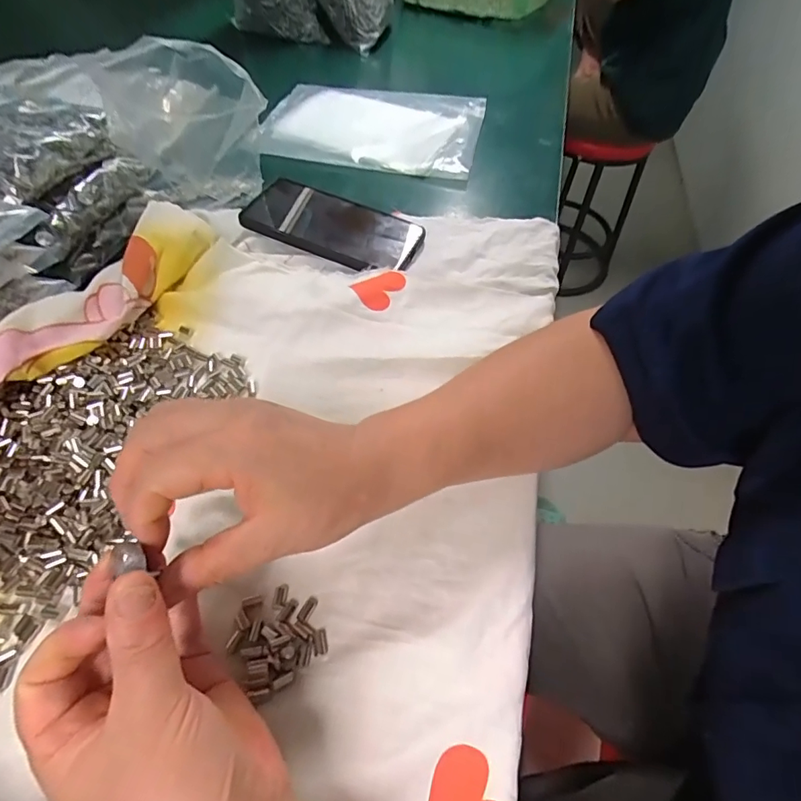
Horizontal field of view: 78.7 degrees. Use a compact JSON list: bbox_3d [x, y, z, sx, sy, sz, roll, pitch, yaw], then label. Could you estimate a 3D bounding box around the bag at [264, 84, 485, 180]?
[{"bbox_3d":[-0.034,-0.335,0.584,0.253,0.013,0.182,11,53,5],"label":"bag"}]

